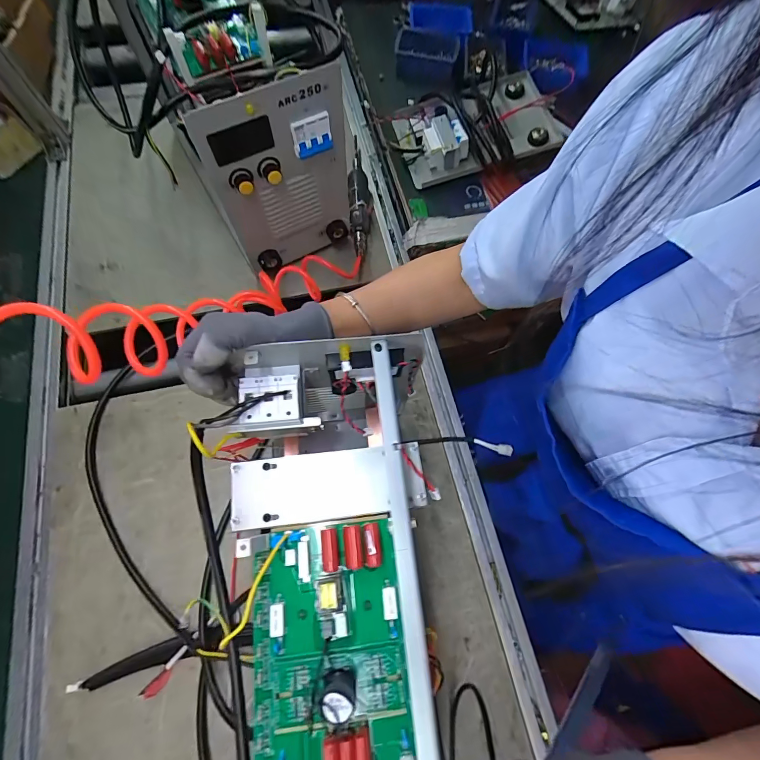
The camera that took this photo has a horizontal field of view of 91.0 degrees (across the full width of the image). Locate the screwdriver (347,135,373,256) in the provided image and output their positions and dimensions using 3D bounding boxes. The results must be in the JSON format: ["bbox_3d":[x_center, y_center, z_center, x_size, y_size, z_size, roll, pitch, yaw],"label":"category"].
[{"bbox_3d":[-0.041,-0.379,0.770,0.048,0.043,0.282,0,70,-3],"label":"screwdriver"}]

